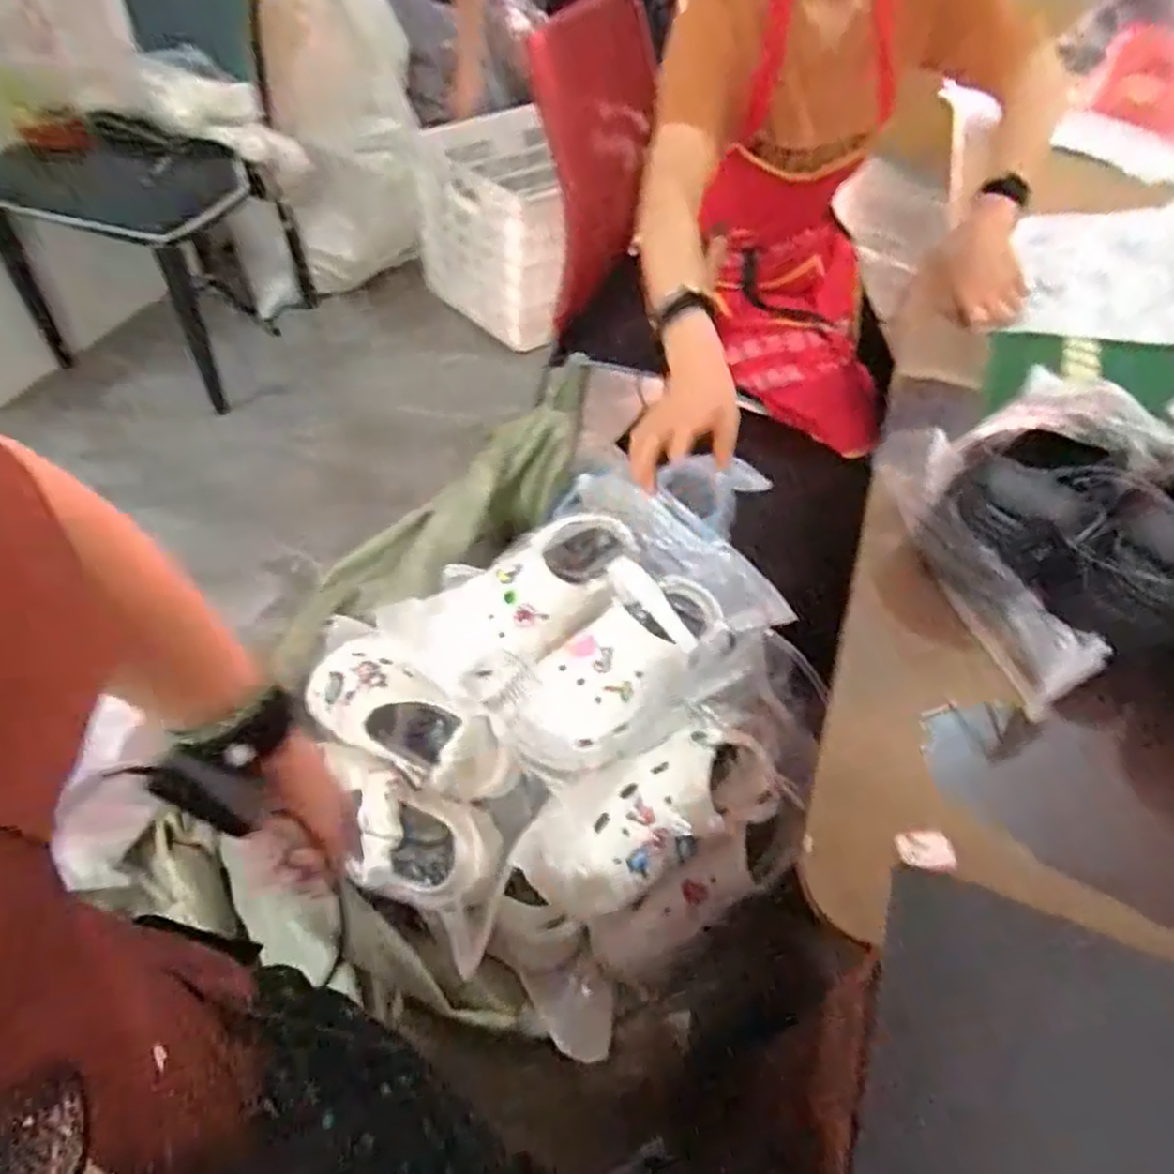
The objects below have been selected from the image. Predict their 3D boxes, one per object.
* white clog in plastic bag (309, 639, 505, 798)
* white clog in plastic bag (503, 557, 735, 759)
[{"bbox_3d":[-0.195,0.137,0.775,0.280,0.105,0.101,24,52,31],"label":"white clog in plastic bag"},{"bbox_3d":[0.031,0.071,0.708,0.104,0.101,0.230,39,57,23],"label":"white clog in plastic bag"}]

